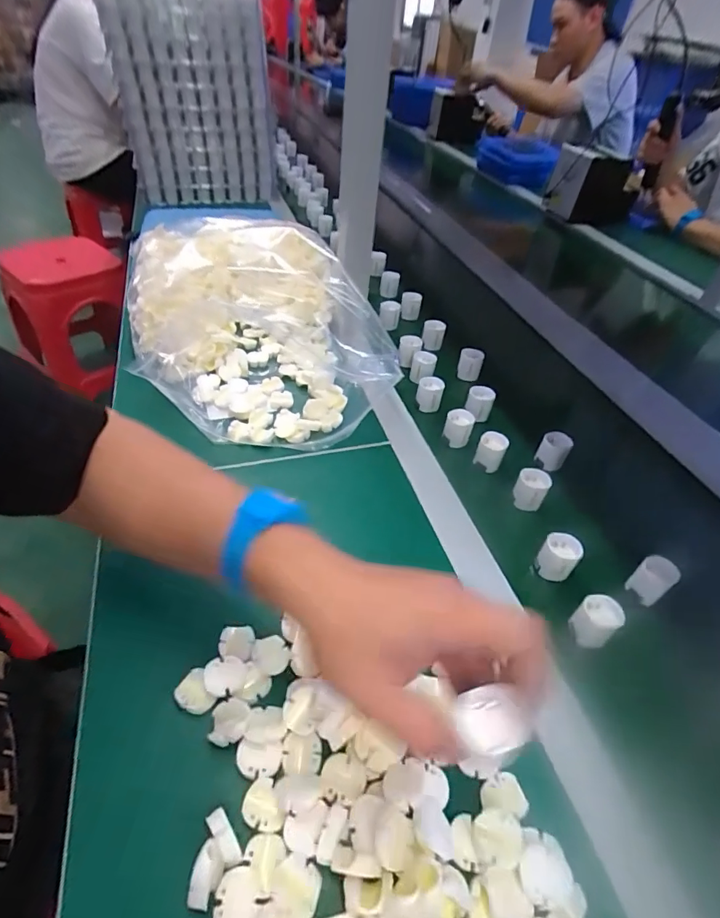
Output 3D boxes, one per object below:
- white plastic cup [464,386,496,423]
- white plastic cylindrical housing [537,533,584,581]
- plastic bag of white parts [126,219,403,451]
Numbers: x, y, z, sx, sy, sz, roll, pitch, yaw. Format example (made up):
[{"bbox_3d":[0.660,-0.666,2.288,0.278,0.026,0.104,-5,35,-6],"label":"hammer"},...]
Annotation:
[{"bbox_3d":[0.148,-0.069,0.579,0.031,0.031,0.029,18,46,13],"label":"white plastic cup"},{"bbox_3d":[0.180,0.089,0.426,0.030,0.037,0.030,3,45,-3],"label":"white plastic cylindrical housing"},{"bbox_3d":[-0.147,-0.189,0.619,0.289,0.118,0.452,-16,48,-20],"label":"plastic bag of white parts"}]

